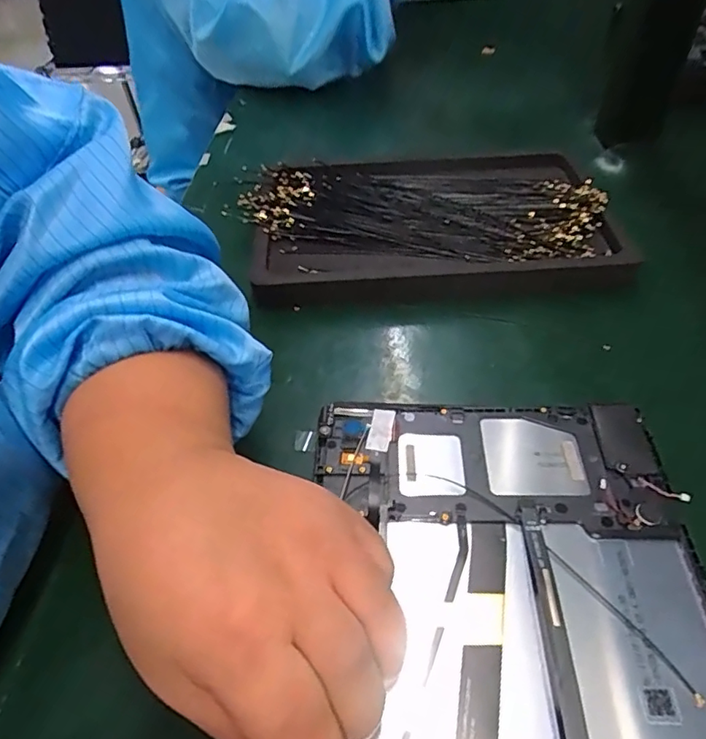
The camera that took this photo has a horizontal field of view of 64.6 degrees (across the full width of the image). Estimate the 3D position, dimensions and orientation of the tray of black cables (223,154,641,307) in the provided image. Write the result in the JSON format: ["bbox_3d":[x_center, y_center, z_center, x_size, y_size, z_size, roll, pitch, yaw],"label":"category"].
[{"bbox_3d":[0.041,-0.106,0.392,0.247,0.030,0.148,0,46,5],"label":"tray of black cables"}]

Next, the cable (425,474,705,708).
[{"bbox_3d":[0.075,0.073,0.210,0.012,0.004,0.117,-33,52,-25],"label":"cable"}]

